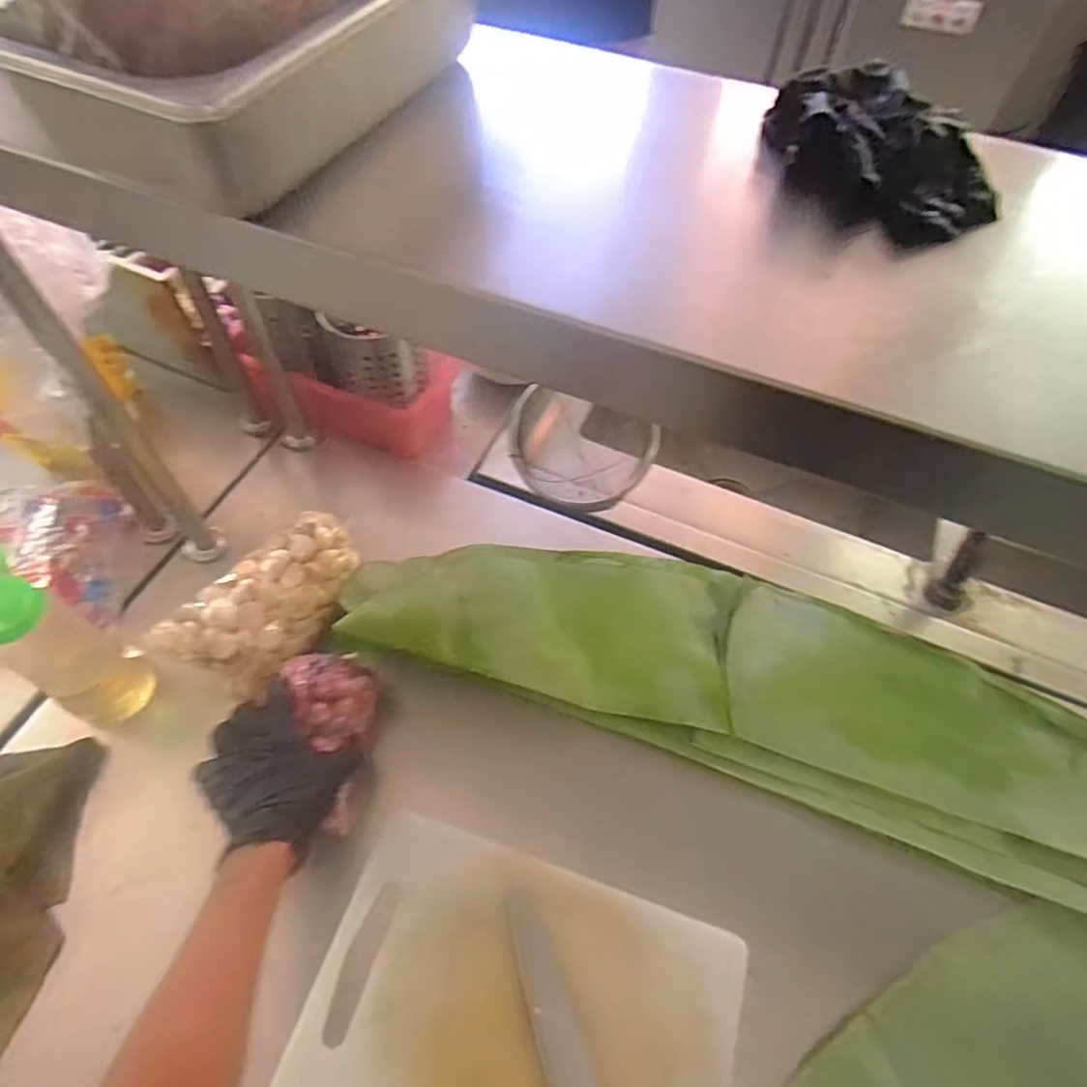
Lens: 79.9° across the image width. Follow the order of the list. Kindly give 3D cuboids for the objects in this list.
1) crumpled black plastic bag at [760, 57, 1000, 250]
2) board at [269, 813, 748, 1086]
[{"bbox_3d":[0.162,-0.195,0.322,0.082,0.041,0.114,-17,59,-14],"label":"crumpled black plastic bag"},{"bbox_3d":[-0.019,0.394,0.535,0.339,0.012,0.238,17,57,8],"label":"board"}]

